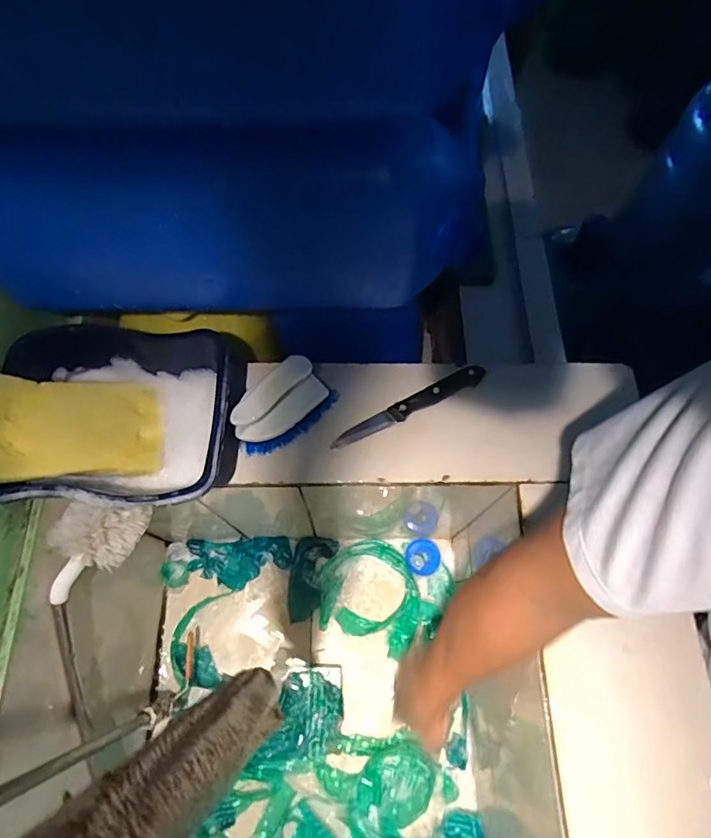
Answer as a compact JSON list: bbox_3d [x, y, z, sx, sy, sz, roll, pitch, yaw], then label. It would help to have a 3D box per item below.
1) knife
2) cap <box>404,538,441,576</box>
[{"bbox_3d":[0.055,-0.014,0.524,0.170,0.020,0.020,-25,70,-10],"label":"knife"},{"bbox_3d":[0.108,0.217,0.804,0.055,0.025,0.056,0,68,0],"label":"cap"}]

